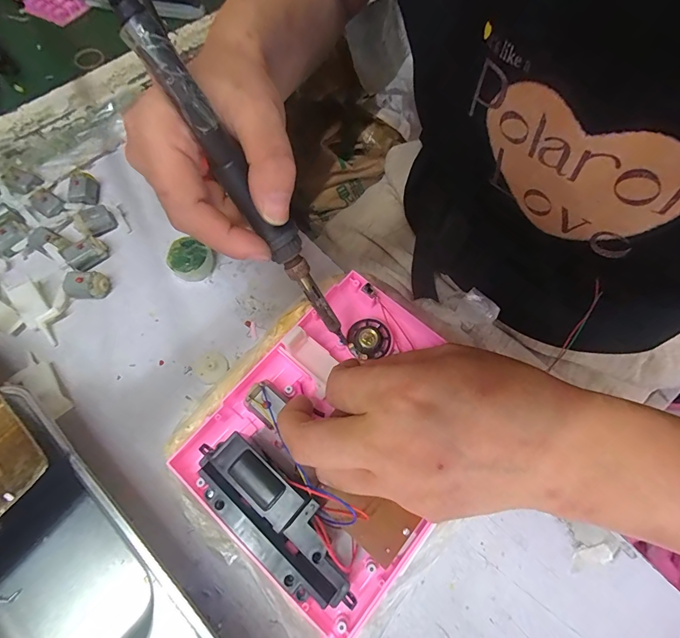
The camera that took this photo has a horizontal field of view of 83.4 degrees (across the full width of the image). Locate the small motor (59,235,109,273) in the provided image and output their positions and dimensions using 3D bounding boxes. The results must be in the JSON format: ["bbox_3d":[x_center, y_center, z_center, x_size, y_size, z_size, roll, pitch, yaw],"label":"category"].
[{"bbox_3d":[-0.203,-0.054,0.302,0.029,0.015,0.021,-39,73,-18],"label":"small motor"}]

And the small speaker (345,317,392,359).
[{"bbox_3d":[0.020,0.010,0.244,0.029,0.014,0.028,1,66,-3],"label":"small speaker"}]

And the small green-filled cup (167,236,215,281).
[{"bbox_3d":[-0.119,-0.046,0.301,0.032,0.020,0.027,29,68,9],"label":"small green-filled cup"}]

